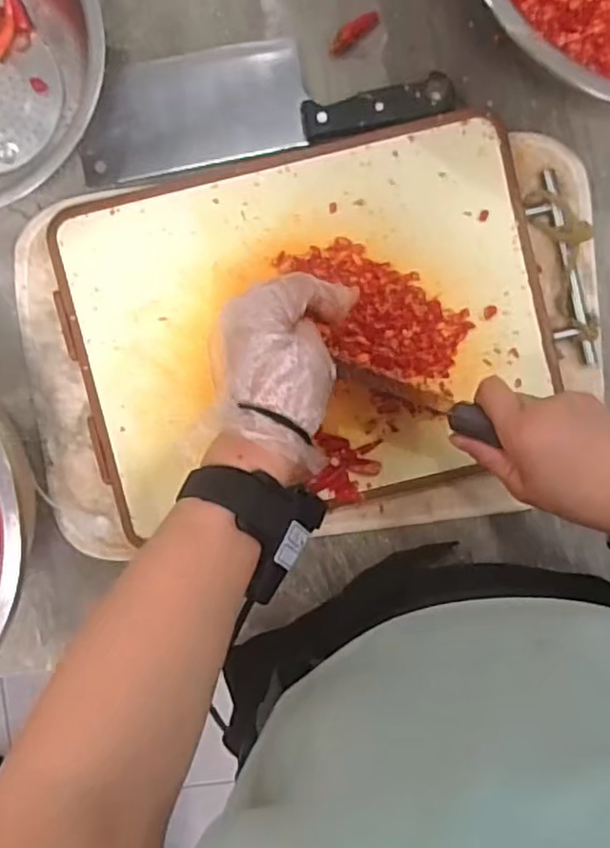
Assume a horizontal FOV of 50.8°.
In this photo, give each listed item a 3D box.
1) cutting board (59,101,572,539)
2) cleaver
[{"bbox_3d":[0.004,-0.070,0.473,0.343,0.017,0.252,-13,93,0],"label":"cutting board"},{"bbox_3d":[-0.034,-0.243,0.476,0.267,0.023,0.084,-9,93,0],"label":"cleaver"}]

